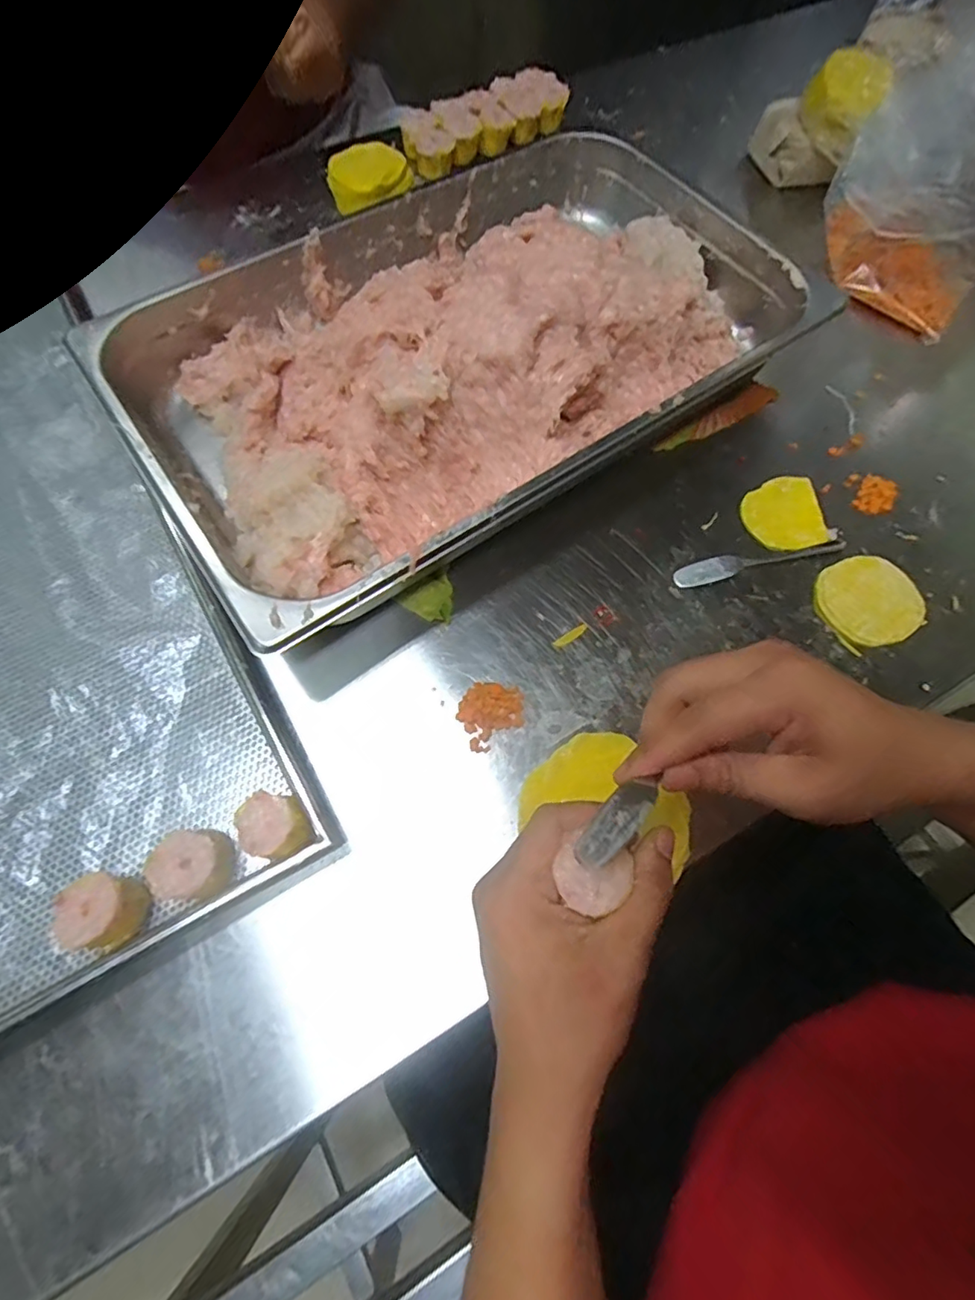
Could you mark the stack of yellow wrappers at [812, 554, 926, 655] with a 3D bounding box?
[{"bbox_3d":[0.287,-0.038,0.427,0.078,0.006,0.069,-17,71,-8],"label":"stack of yellow wrappers"}]

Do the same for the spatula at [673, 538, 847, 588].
[{"bbox_3d":[0.210,-0.068,0.435,0.135,0.009,0.017,-12,71,-6],"label":"spatula"}]

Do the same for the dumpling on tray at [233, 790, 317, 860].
[{"bbox_3d":[-0.130,0.107,0.348,0.037,0.027,0.042,-31,74,-12],"label":"dumpling on tray"}]

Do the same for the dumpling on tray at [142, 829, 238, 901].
[{"bbox_3d":[-0.173,0.127,0.337,0.043,0.033,0.036,0,70,-2],"label":"dumpling on tray"}]

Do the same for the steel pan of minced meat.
[{"bbox_3d":[-0.013,-0.249,0.451,0.517,0.092,0.320,-33,74,-13],"label":"steel pan of minced meat"}]

